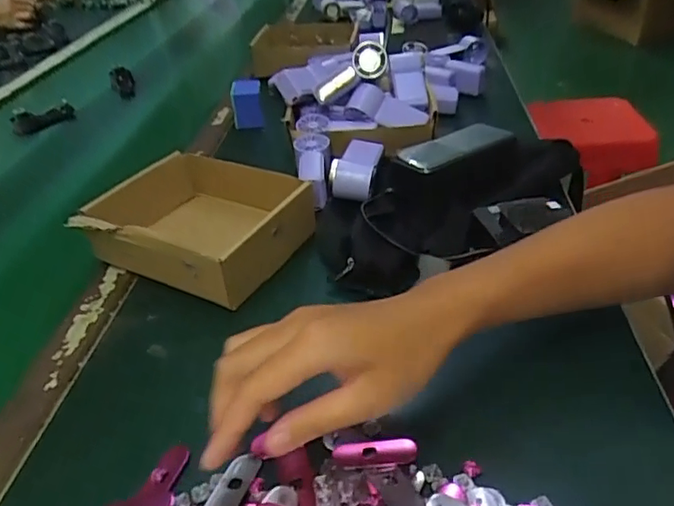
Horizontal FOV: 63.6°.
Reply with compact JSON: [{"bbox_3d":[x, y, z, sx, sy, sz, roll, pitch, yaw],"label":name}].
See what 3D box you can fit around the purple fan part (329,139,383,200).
[{"bbox_3d":[0.022,-0.093,0.561,0.045,0.034,0.083,4,37,13],"label":"purple fan part"}]

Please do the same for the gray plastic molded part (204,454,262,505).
[{"bbox_3d":[-0.061,0.134,0.309,0.019,0.004,0.047,7,29,19],"label":"gray plastic molded part"}]

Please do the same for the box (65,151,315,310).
[{"bbox_3d":[-0.124,-0.033,0.501,0.179,0.055,0.149,11,39,22],"label":"box"}]

